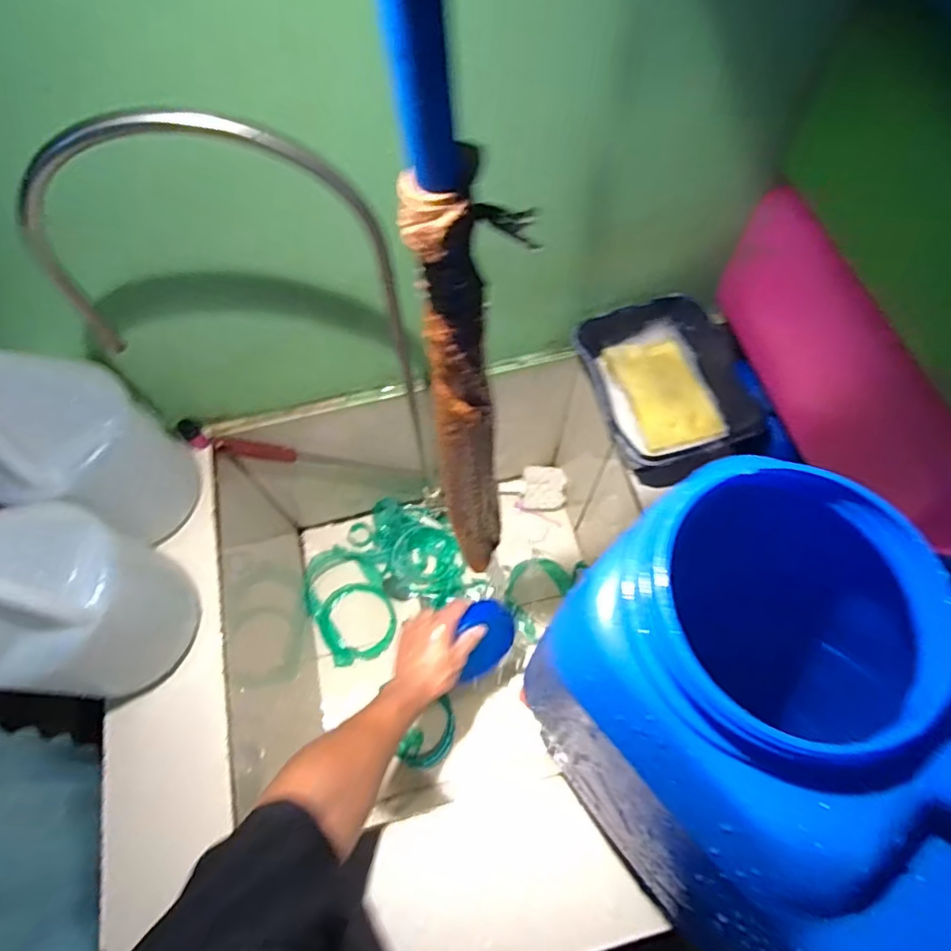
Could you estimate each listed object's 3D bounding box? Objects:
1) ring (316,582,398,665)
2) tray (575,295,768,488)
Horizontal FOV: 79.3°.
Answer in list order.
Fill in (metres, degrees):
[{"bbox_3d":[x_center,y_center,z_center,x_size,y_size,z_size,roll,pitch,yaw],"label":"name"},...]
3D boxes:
[{"bbox_3d":[-0.201,0.248,0.978,0.126,0.015,0.128,0,66,1],"label":"ring"},{"bbox_3d":[0.217,-0.101,0.681,0.181,0.074,0.211,-14,67,-5],"label":"tray"}]

